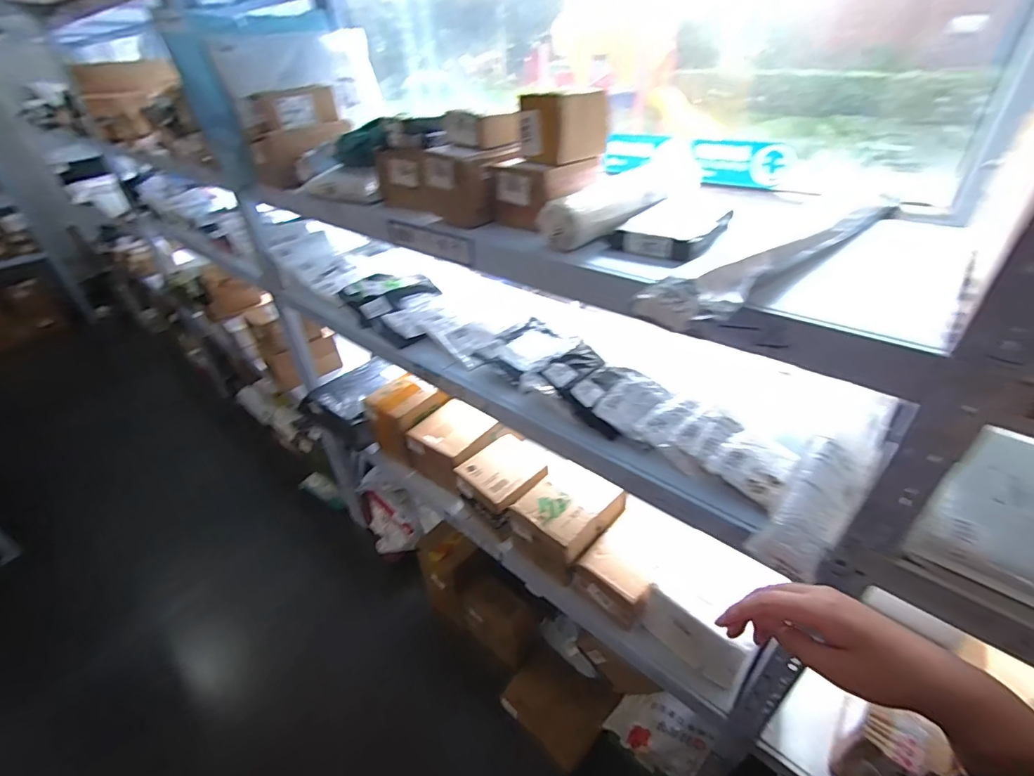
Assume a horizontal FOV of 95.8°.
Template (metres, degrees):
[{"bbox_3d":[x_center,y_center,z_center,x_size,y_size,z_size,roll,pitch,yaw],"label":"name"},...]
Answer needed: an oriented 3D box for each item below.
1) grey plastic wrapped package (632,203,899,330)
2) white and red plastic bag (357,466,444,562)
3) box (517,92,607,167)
[{"bbox_3d":[0.330,-0.172,0.553,0.497,0.032,0.072,-28,43,-29],"label":"grey plastic wrapped package"},{"bbox_3d":[-0.500,0.506,1.832,0.353,0.215,0.199,17,41,26],"label":"white and red plastic bag"},{"bbox_3d":[0.069,-0.391,0.696,0.122,0.084,0.074,-32,45,-33],"label":"box"}]

